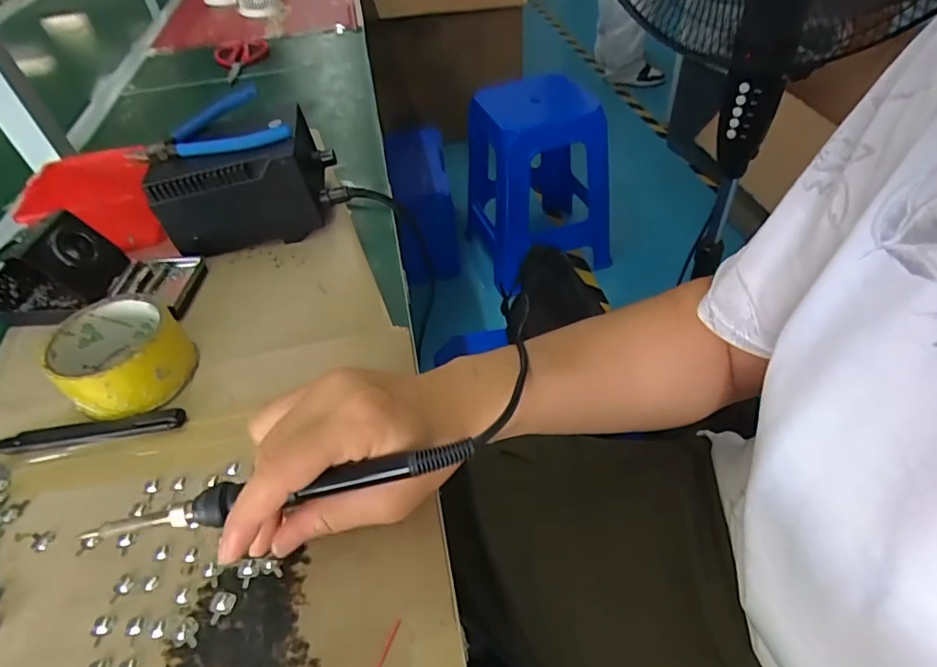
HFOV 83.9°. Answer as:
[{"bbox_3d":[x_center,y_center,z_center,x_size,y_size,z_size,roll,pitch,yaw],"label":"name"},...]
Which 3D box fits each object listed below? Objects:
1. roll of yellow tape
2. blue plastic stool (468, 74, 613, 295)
[{"bbox_3d":[-0.254,0.016,0.386,0.082,0.047,0.083,-3,45,3],"label":"roll of yellow tape"},{"bbox_3d":[0.194,-0.448,1.543,0.371,0.519,0.355,-13,47,-6],"label":"blue plastic stool"}]

